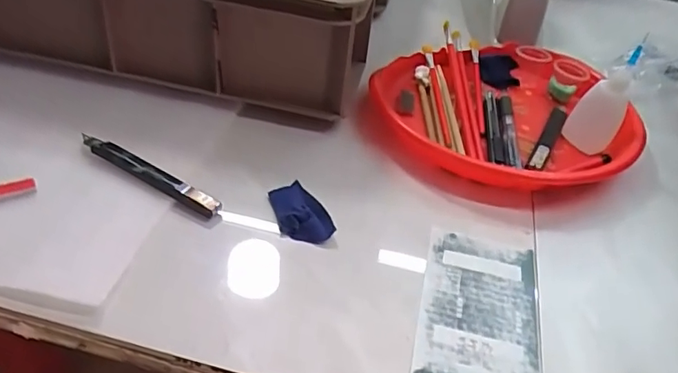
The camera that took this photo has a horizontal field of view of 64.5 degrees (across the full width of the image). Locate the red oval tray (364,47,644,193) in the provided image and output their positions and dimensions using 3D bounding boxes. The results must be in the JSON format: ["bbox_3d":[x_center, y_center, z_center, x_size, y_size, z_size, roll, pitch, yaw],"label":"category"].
[{"bbox_3d":[0.149,-0.079,0.528,0.242,0.041,0.251,4,42,-3],"label":"red oval tray"}]

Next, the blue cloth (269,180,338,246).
[{"bbox_3d":[-0.031,0.020,0.417,0.037,0.009,0.062,-10,45,-18],"label":"blue cloth"}]

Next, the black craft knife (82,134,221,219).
[{"bbox_3d":[-0.152,-0.010,0.429,0.139,0.010,0.017,25,45,19],"label":"black craft knife"}]

